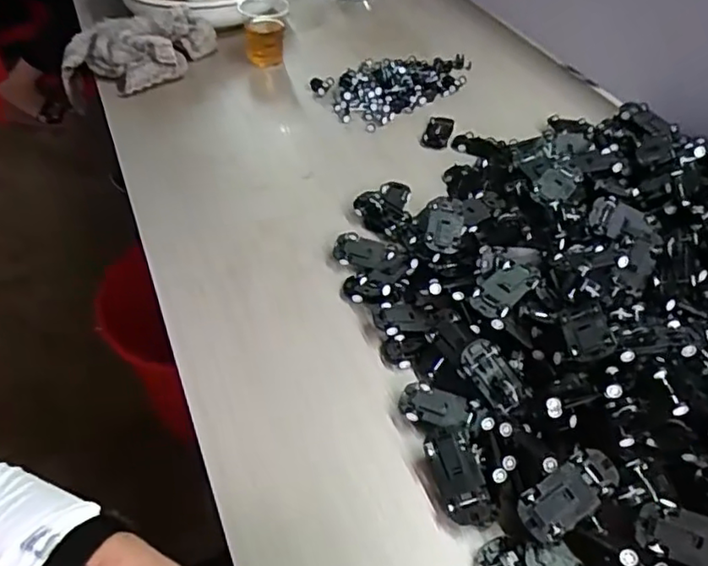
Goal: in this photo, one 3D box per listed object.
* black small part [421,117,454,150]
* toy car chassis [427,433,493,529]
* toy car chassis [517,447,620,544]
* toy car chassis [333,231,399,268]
[{"bbox_3d":[0.100,-0.181,0.731,0.031,0.010,0.057,14,47,12],"label":"black small part"},{"bbox_3d":[0.070,0.131,0.413,0.032,0.012,0.066,-24,59,3],"label":"toy car chassis"},{"bbox_3d":[0.132,0.131,0.379,0.065,0.010,0.031,-36,69,-9],"label":"toy car chassis"},{"bbox_3d":[0.011,-0.029,0.567,0.057,0.015,0.031,13,46,11],"label":"toy car chassis"}]

